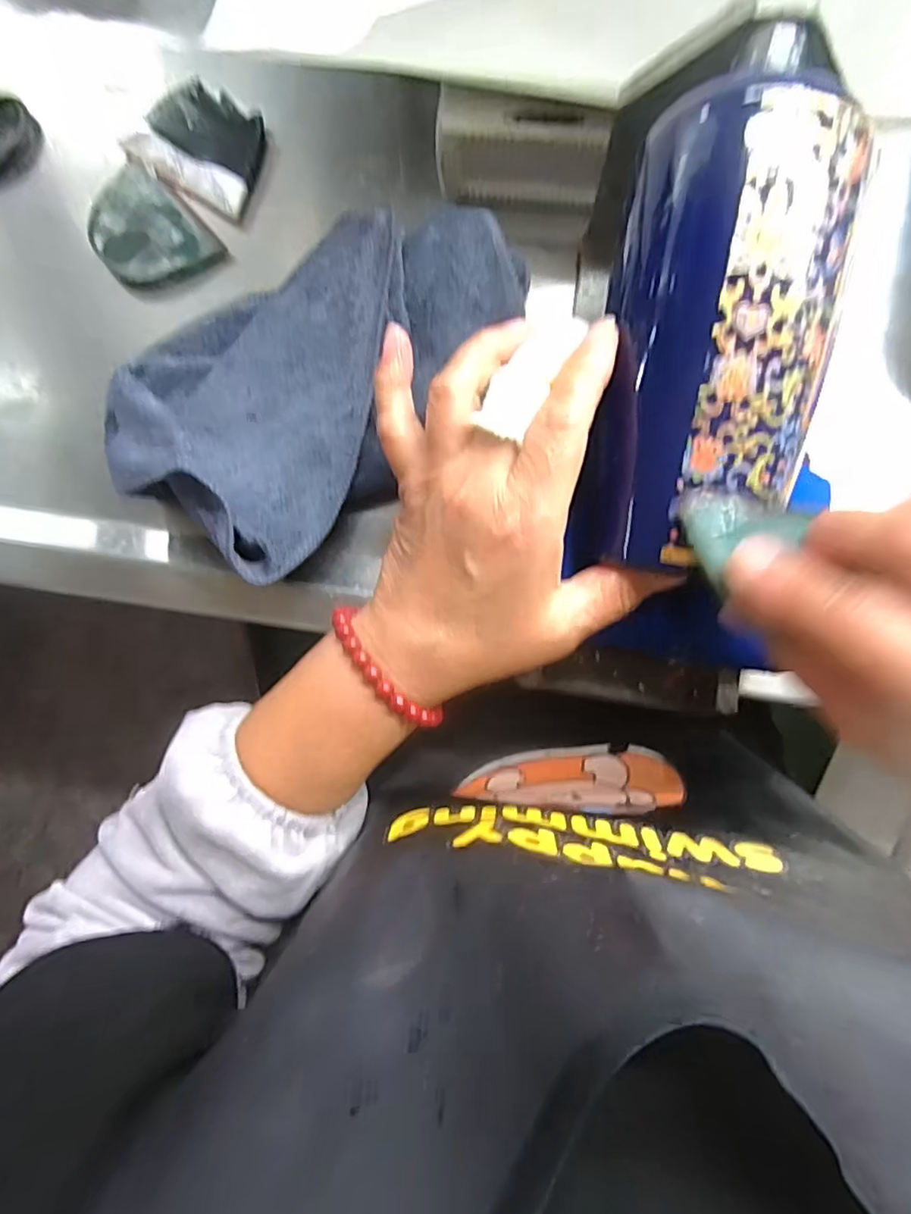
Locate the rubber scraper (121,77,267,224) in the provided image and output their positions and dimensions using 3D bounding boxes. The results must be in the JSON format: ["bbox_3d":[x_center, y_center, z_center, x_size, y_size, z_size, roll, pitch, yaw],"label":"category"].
[{"bbox_3d":[-0.149,-0.274,0.354,0.079,0.013,0.059,30,92,5],"label":"rubber scraper"}]

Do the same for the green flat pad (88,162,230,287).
[{"bbox_3d":[-0.185,-0.223,0.346,0.056,0.012,0.080,-42,87,2],"label":"green flat pad"}]

